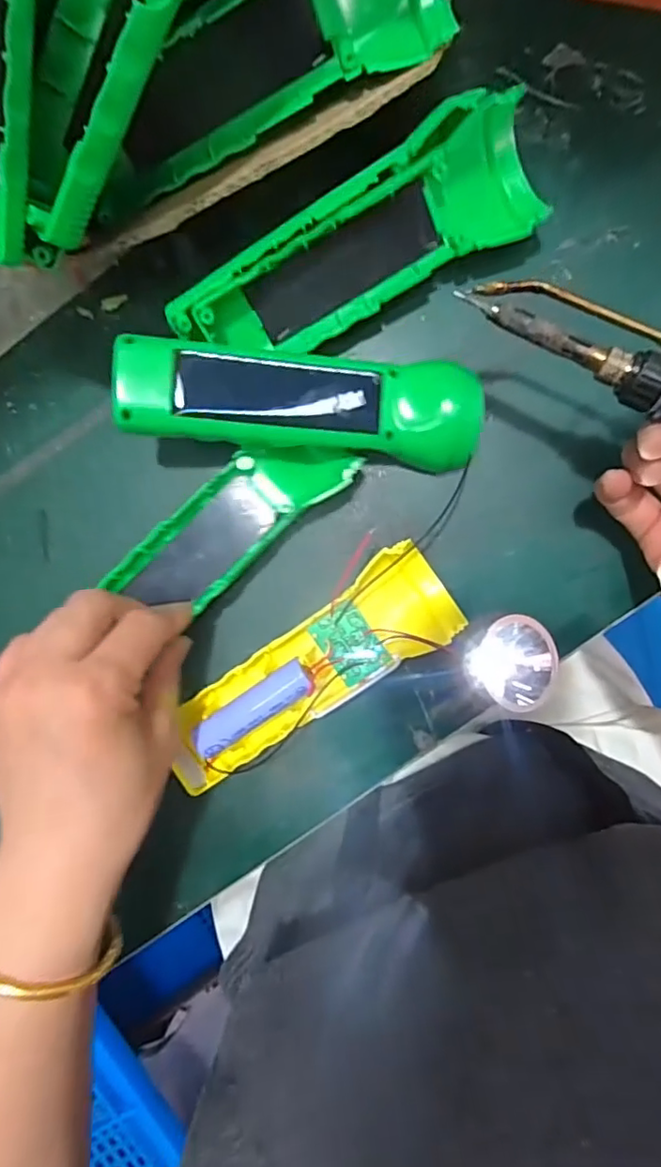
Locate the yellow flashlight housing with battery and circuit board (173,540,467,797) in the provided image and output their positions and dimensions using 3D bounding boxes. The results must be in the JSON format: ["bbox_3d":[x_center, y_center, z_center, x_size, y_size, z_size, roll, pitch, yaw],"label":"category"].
[{"bbox_3d":[-0.011,0.047,0.289,0.161,0.033,0.052,-38,89,5],"label":"yellow flashlight housing with battery and circuit board"}]

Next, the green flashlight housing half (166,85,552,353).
[{"bbox_3d":[0.012,-0.152,0.269,0.170,0.046,0.049,-26,90,5],"label":"green flashlight housing half"}]

